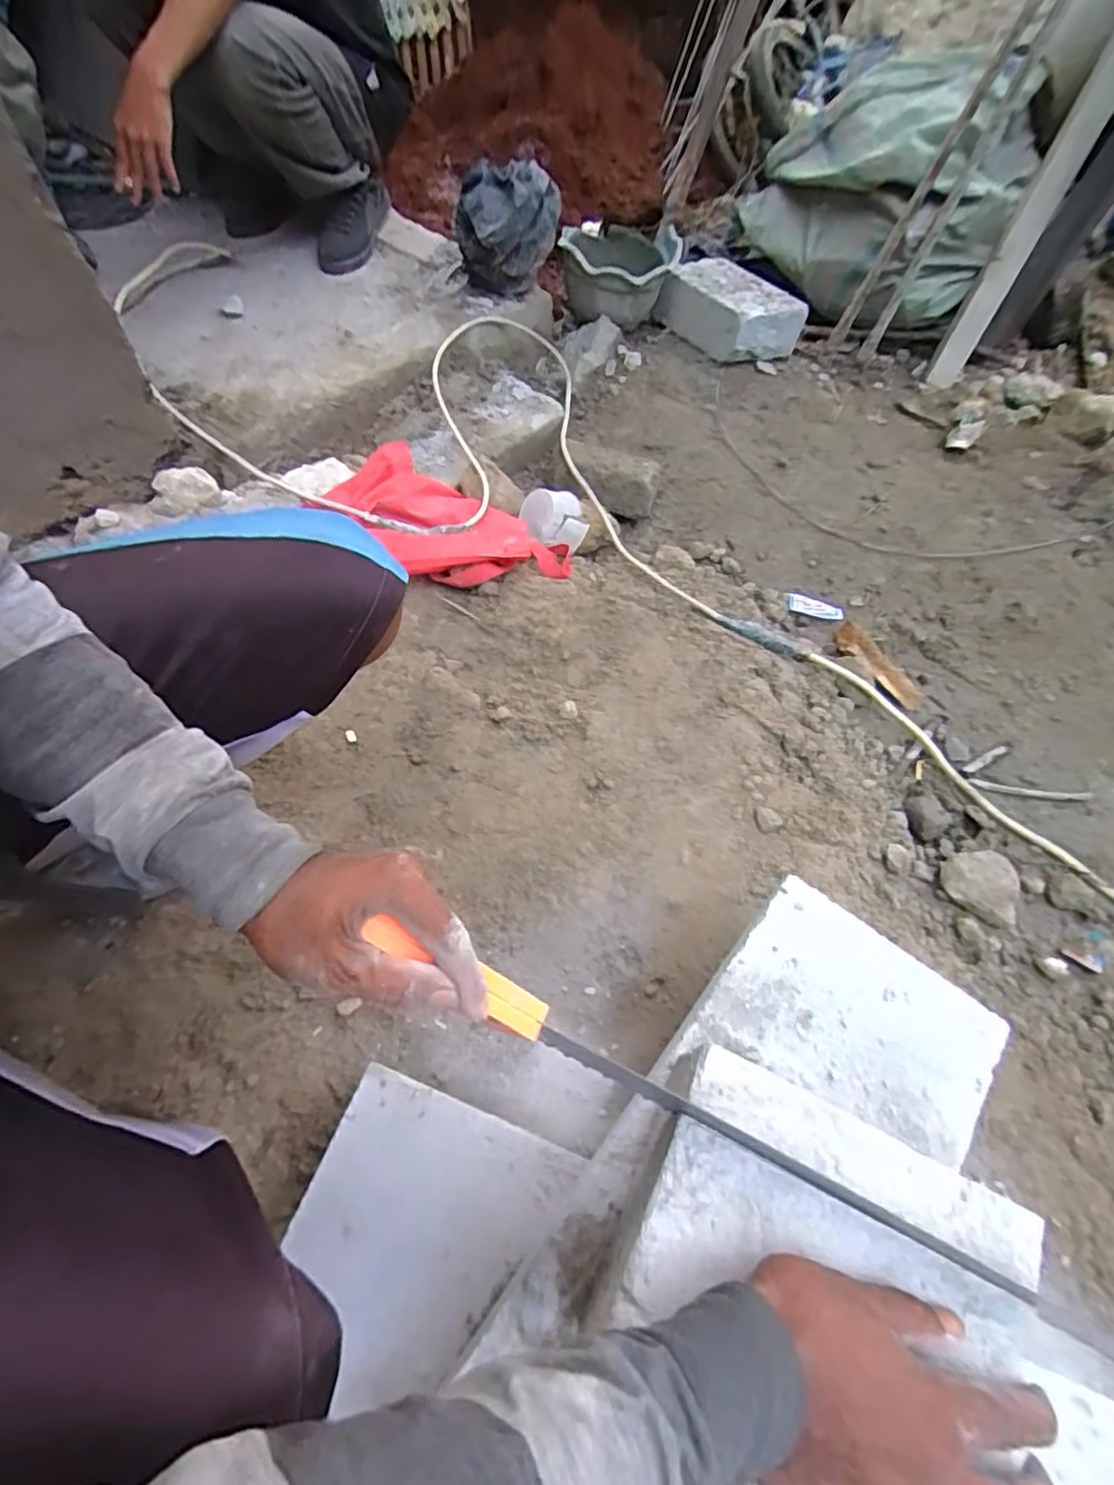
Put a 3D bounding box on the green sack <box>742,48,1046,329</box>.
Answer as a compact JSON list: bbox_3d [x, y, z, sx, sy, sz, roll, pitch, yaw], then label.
[{"bbox_3d":[0.675,-1.171,1.295,0.530,0.341,0.403,26,62,13],"label":"green sack"}]

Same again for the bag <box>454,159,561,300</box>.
[{"bbox_3d":[-0.095,-0.967,1.172,0.188,0.181,0.157,3,60,0],"label":"bag"}]

